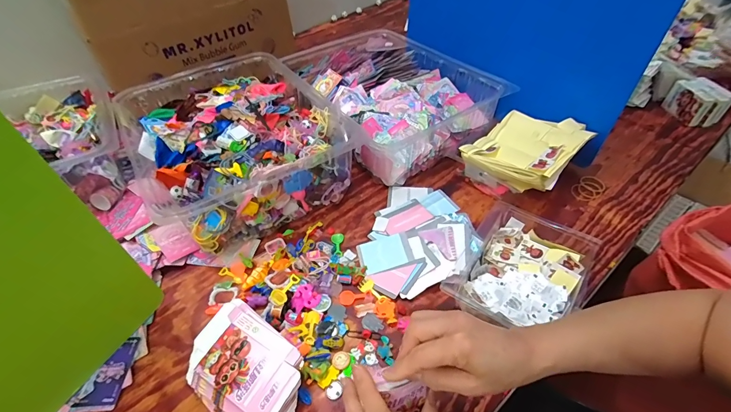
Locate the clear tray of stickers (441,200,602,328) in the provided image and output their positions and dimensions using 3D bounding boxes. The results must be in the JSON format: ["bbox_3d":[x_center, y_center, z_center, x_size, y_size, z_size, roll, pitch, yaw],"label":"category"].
[{"bbox_3d":[0.234,0.091,0.534,0.176,0.051,0.229,28,54,28],"label":"clear tray of stickers"}]

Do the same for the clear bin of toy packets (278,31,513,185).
[{"bbox_3d":[0.058,-0.265,0.839,0.340,0.120,0.455,-24,50,-18],"label":"clear bin of toy packets"}]

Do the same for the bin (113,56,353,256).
[{"bbox_3d":[-0.255,-0.131,0.716,0.332,0.149,0.441,-26,51,-19],"label":"bin"}]

